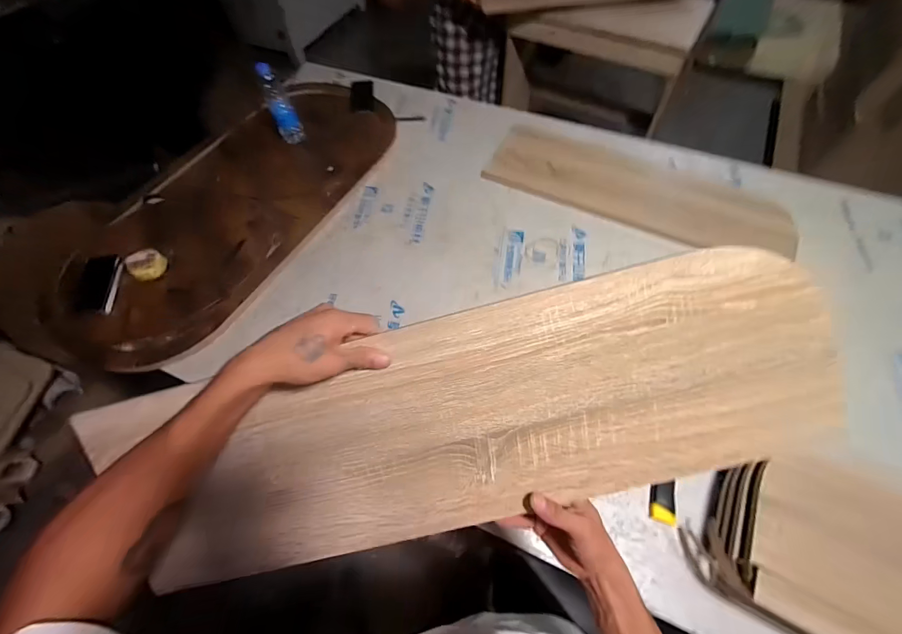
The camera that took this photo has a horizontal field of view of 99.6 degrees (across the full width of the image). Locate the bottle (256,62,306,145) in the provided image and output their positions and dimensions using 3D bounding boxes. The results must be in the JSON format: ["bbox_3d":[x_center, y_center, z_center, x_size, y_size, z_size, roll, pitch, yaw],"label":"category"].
[{"bbox_3d":[-0.494,-0.615,1.098,0.069,0.196,0.072,-26,62,-11],"label":"bottle"}]

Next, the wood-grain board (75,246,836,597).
[{"bbox_3d":[0.009,0.116,0.405,0.734,0.011,0.232,-15,99,5],"label":"wood-grain board"}]

